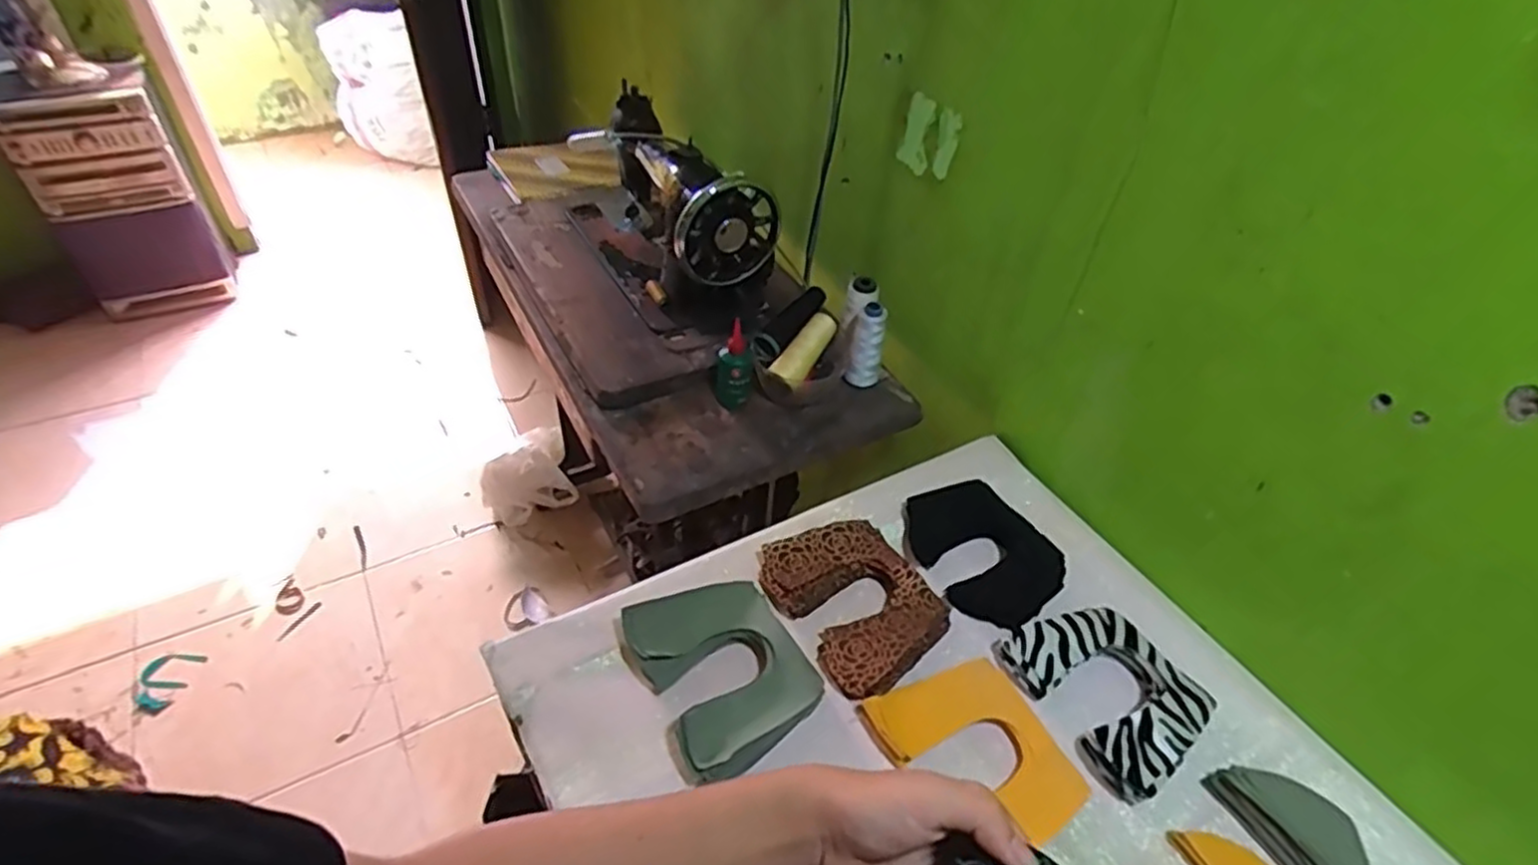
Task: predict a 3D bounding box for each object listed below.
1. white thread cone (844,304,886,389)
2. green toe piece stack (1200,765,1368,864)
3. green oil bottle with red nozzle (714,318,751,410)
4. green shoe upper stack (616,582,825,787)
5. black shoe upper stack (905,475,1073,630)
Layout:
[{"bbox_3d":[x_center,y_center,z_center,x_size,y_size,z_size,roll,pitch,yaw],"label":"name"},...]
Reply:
[{"bbox_3d":[0.123,-0.108,0.936,0.043,0.111,0.038,12,44,7],"label":"white thread cone"},{"bbox_3d":[0.411,0.306,0.573,0.056,0.024,0.117,-19,49,-23],"label":"green toe piece stack"},{"bbox_3d":[-0.042,-0.079,0.896,0.047,0.096,0.045,2,44,-4],"label":"green oil bottle with red nozzle"},{"bbox_3d":[-0.037,0.201,0.632,0.133,0.037,0.158,-19,49,-24],"label":"green shoe upper stack"},{"bbox_3d":[0.216,0.121,0.764,0.125,0.027,0.158,-27,53,-29],"label":"black shoe upper stack"}]

